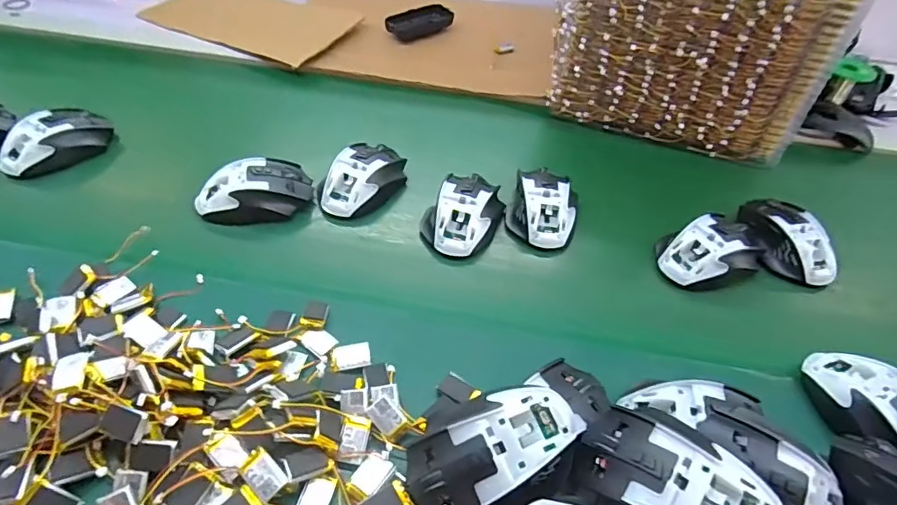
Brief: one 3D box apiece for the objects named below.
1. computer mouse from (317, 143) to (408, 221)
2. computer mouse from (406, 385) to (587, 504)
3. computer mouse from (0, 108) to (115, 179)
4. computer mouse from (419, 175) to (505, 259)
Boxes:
[{"bbox_3d":[-0.094,-0.083,0.577,0.066,0.037,0.113,23,51,17],"label":"computer mouse"},{"bbox_3d":[0.033,0.131,0.350,0.121,0.049,0.071,-15,50,-16],"label":"computer mouse"},{"bbox_3d":[-0.448,-0.128,0.593,0.117,0.044,0.062,-29,55,-26],"label":"computer mouse"},{"bbox_3d":[0.015,-0.042,0.547,0.073,0.034,0.098,16,49,11],"label":"computer mouse"}]

